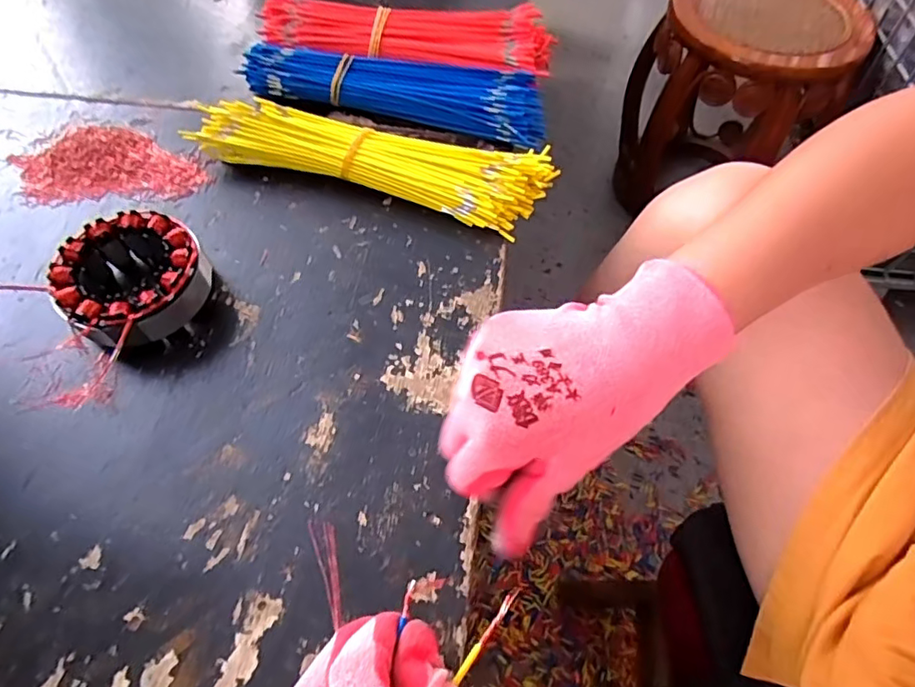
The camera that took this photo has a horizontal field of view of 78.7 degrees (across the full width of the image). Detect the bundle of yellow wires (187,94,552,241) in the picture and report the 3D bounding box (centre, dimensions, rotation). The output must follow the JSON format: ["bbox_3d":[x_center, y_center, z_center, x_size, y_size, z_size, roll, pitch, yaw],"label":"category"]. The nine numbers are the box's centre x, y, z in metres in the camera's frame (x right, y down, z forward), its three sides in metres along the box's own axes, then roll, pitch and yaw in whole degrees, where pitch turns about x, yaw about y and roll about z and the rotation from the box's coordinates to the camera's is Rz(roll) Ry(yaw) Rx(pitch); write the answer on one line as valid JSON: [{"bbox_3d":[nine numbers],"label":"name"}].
[{"bbox_3d":[-0.063,-0.142,0.421,0.260,0.034,0.068,15,60,9],"label":"bundle of yellow wires"}]

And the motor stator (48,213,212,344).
[{"bbox_3d":[-0.206,-0.039,0.357,0.082,0.037,0.084,0,59,0],"label":"motor stator"}]

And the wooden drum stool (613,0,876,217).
[{"bbox_3d":[0.520,-0.429,1.051,0.331,0.390,0.290,-22,61,-15],"label":"wooden drum stool"}]

